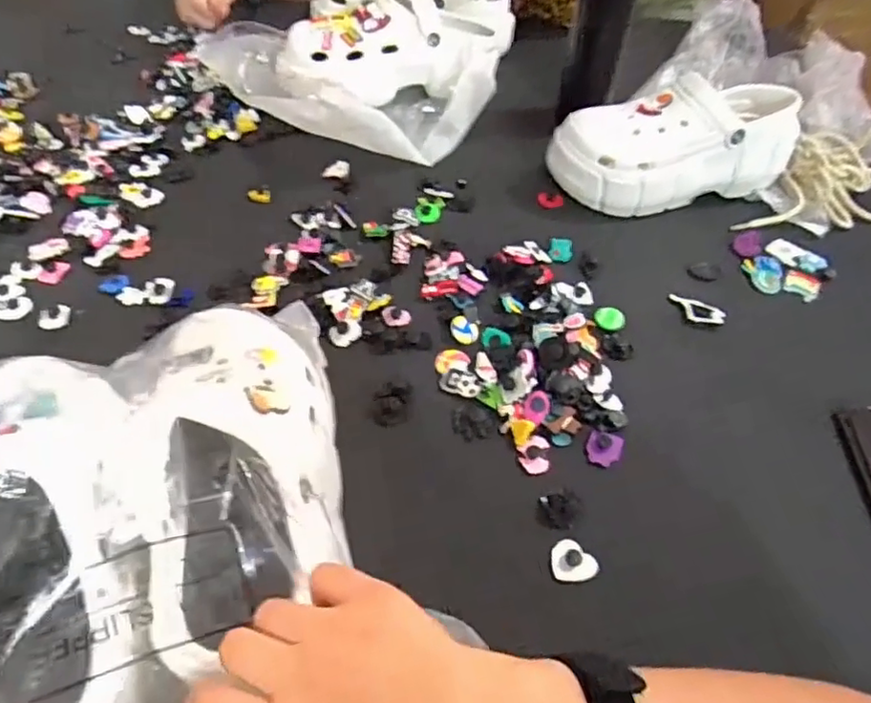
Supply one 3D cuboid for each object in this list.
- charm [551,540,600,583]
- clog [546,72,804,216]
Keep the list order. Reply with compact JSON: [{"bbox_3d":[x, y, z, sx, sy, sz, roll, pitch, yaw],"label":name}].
[{"bbox_3d":[0.091,0.137,0.403,0.028,0.004,0.027,-6,56,9],"label":"charm"},{"bbox_3d":[0.248,-0.206,0.634,0.244,0.126,0.091,-11,54,-9],"label":"clog"}]

